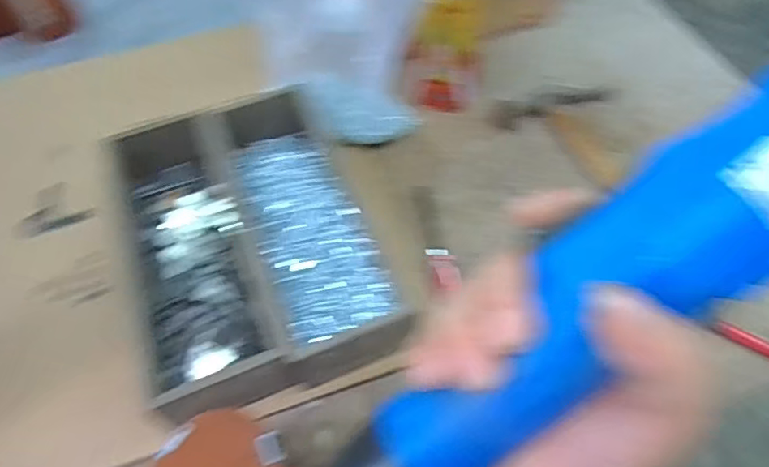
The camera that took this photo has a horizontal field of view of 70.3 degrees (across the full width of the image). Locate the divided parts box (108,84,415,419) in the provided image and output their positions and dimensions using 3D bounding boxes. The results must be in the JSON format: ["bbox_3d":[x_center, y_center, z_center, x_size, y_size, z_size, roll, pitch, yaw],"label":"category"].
[{"bbox_3d":[-0.125,-0.003,0.484,0.198,0.056,0.311,-21,58,-11],"label":"divided parts box"}]

